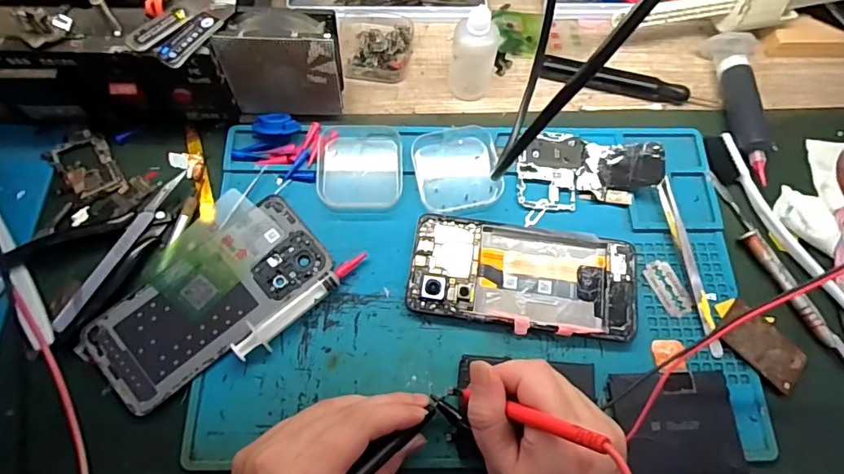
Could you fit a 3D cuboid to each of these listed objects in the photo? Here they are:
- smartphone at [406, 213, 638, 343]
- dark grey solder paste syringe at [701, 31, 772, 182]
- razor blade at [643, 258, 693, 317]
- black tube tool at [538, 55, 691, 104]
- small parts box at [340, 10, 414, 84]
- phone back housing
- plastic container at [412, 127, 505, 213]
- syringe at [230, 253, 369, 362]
[{"bbox_3d":[0.071,0.028,0.355,0.156,0.008,0.072,8,69,1],"label":"smartphone"},{"bbox_3d":[0.257,-0.106,0.407,0.037,0.023,0.130,8,69,1],"label":"dark grey solder paste syringe"},{"bbox_3d":[0.178,0.036,0.362,0.021,0.004,0.041,-22,71,-11],"label":"razor blade"},{"bbox_3d":[0.160,-0.130,0.420,0.120,0.014,0.017,16,69,4],"label":"black tube tool"},{"bbox_3d":[-0.038,-0.164,0.422,0.059,0.017,0.066,2,69,-2],"label":"small parts box"},{"bbox_3d":[-0.142,0.043,0.340,0.158,0.008,0.070,-40,75,-16],"label":"phone back housing"},{"bbox_3d":[0.027,-0.052,0.379,0.064,0.013,0.061,-12,70,-7],"label":"plastic container"},{"bbox_3d":[-0.080,0.045,0.341,0.104,0.011,0.018,-37,75,-15],"label":"syringe"}]

